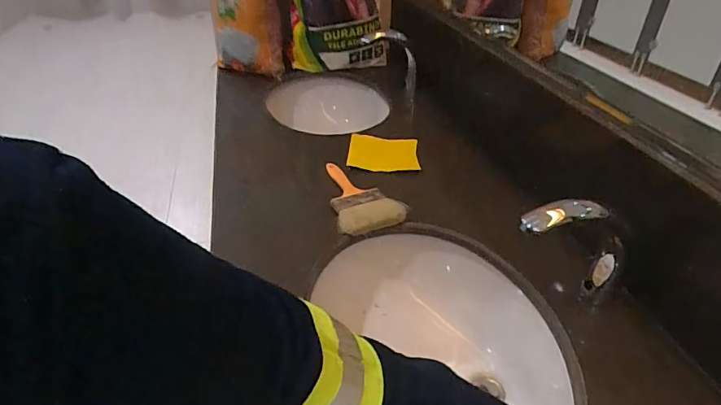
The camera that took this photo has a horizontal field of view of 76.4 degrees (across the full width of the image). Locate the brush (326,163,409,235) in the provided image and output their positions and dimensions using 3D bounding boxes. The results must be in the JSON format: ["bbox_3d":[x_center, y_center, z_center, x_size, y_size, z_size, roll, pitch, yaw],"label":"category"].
[{"bbox_3d":[-0.003,-0.019,0.845,0.112,0.033,0.211,-9,36,-15],"label":"brush"}]

